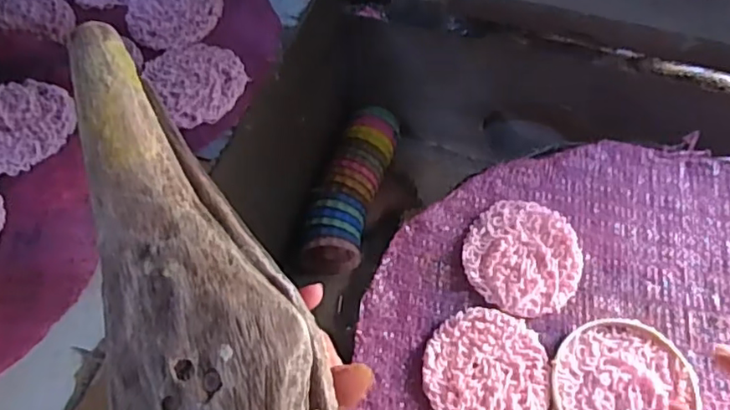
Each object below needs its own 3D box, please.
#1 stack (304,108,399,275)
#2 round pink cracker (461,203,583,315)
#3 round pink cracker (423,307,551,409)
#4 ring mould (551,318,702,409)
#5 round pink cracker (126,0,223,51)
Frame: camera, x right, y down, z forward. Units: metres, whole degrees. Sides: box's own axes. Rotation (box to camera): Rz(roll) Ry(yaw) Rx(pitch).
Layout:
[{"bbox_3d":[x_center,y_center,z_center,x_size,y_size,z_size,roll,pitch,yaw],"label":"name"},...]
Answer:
[{"bbox_3d":[-0.015,-0.015,0.649,0.068,0.069,0.189,13,63,10],"label":"stack"},{"bbox_3d":[0.109,0.034,0.406,0.078,0.007,0.080,-1,61,3],"label":"round pink cracker"},{"bbox_3d":[0.077,0.106,0.371,0.076,0.006,0.080,-1,61,3],"label":"round pink cracker"},{"bbox_3d":[0.161,0.115,0.363,0.087,0.016,0.090,1,62,-2],"label":"ring mould"},{"bbox_3d":[-0.161,-0.165,0.501,0.074,0.012,0.080,-1,61,3],"label":"round pink cracker"}]

